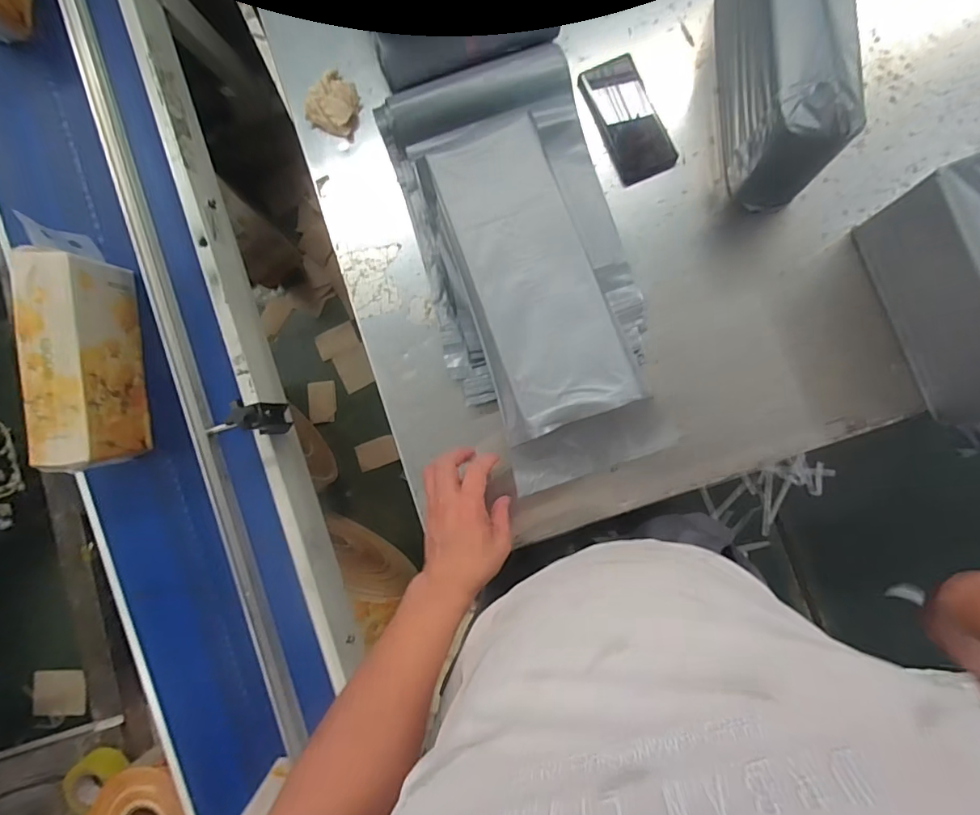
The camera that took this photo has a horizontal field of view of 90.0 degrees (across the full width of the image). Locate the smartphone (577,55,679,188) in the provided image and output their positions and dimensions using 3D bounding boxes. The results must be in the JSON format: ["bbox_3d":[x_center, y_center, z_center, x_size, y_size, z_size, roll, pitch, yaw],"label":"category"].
[{"bbox_3d":[0.184,-0.388,0.658,0.080,0.013,0.170,-22,84,2],"label":"smartphone"}]

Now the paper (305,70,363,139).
[{"bbox_3d":[-0.221,-0.426,0.685,0.073,0.028,0.078,19,87,5],"label":"paper"}]

